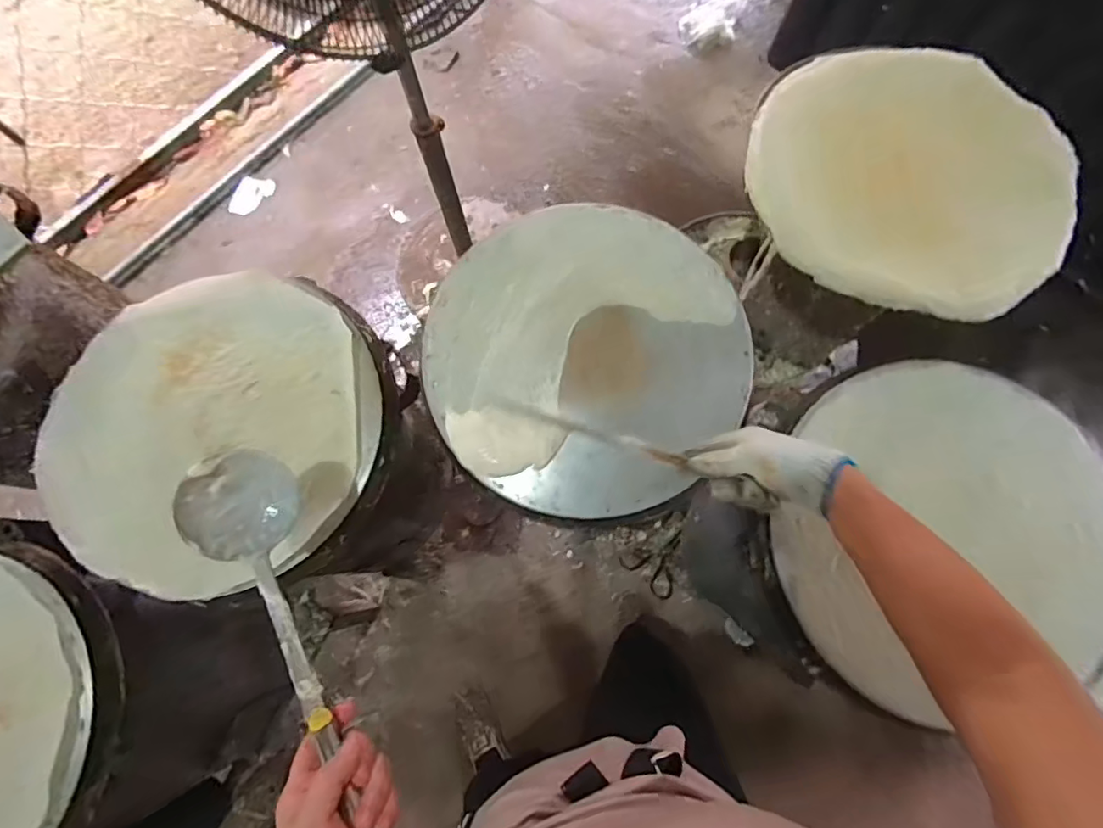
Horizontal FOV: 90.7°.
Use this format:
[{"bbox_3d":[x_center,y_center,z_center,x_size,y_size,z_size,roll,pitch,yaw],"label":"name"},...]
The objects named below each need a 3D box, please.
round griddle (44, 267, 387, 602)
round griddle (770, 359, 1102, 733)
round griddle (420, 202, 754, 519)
[{"bbox_3d":[-0.399,0.015,0.664,0.400,0.045,0.373,0,76,1],"label":"round griddle"},{"bbox_3d":[0.439,0.117,0.603,0.384,0.038,0.346,-12,76,-1],"label":"round griddle"},{"bbox_3d":[0.041,-0.080,0.658,0.371,0.043,0.379,0,76,1],"label":"round griddle"}]

